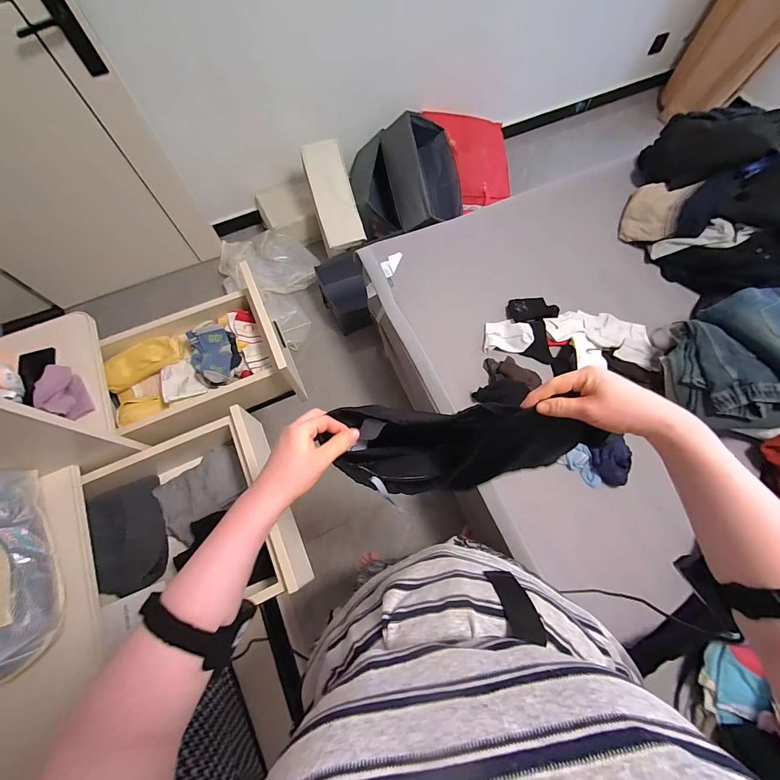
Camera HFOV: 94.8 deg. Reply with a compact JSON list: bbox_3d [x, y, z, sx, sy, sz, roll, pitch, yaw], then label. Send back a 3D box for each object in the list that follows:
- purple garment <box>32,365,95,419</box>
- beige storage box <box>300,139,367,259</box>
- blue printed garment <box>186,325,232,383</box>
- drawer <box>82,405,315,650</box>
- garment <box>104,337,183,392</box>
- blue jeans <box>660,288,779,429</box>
[{"bbox_3d":[-0.653,0.008,0.717,0.061,0.057,0.132,-33,69,-11],"label":"purple garment"},{"bbox_3d":[-0.252,-0.844,1.619,0.182,0.221,0.432,-16,108,-4],"label":"beige storage box"},{"bbox_3d":[-0.432,-0.084,0.871,0.102,0.048,0.166,-24,68,-8],"label":"blue printed garment"},{"bbox_3d":[-0.425,0.282,0.780,0.352,0.159,0.422,-23,67,-7],"label":"drawer"},{"bbox_3d":[-0.604,-0.070,0.879,0.184,0.057,0.072,-29,68,-9],"label":"garment"},{"bbox_3d":[0.964,-0.090,0.917,0.447,0.189,0.336,-9,66,-1],"label":"blue jeans"}]

